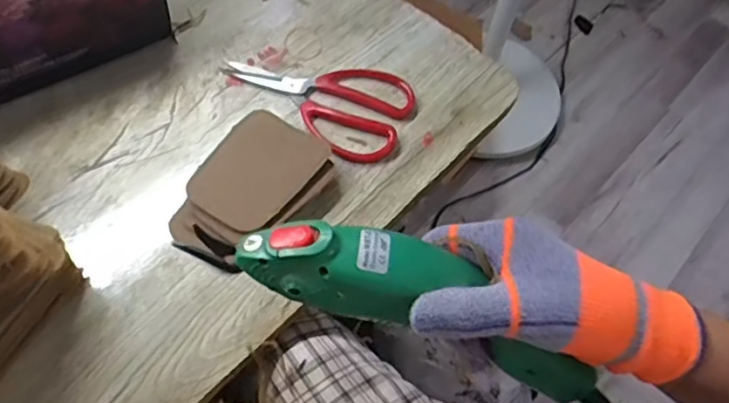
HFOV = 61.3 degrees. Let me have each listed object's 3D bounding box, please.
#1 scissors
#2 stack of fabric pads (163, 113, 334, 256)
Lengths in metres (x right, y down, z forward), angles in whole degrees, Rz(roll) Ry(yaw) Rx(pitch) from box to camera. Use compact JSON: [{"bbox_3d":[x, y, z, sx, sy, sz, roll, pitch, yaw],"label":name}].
[{"bbox_3d":[-0.038,-0.109,0.593,0.182,0.009,0.107,35,62,17],"label":"scissors"},{"bbox_3d":[-0.097,-0.014,0.519,0.094,0.025,0.134,34,62,16],"label":"stack of fabric pads"}]

